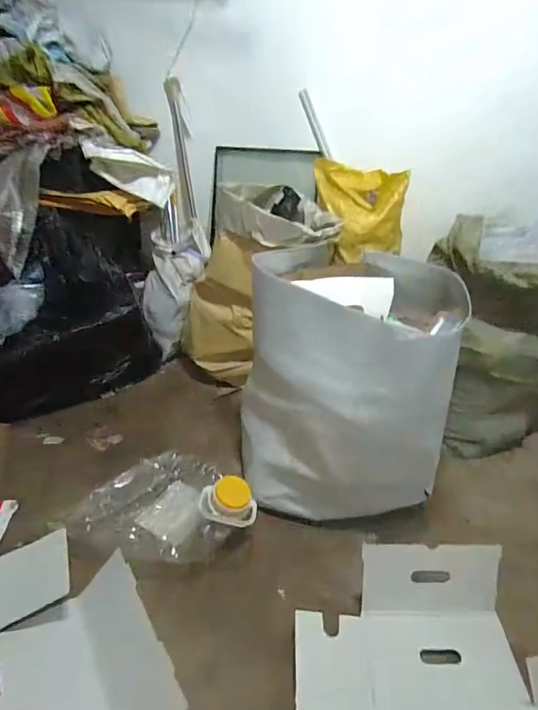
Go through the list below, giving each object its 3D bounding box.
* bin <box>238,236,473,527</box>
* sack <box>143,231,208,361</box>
[{"bbox_3d":[0.191,0.056,1.123,0.495,0.524,0.490,6,27,10],"label":"bin"},{"bbox_3d":[-0.383,-0.262,1.809,0.233,0.513,0.194,8,-5,14],"label":"sack"}]

